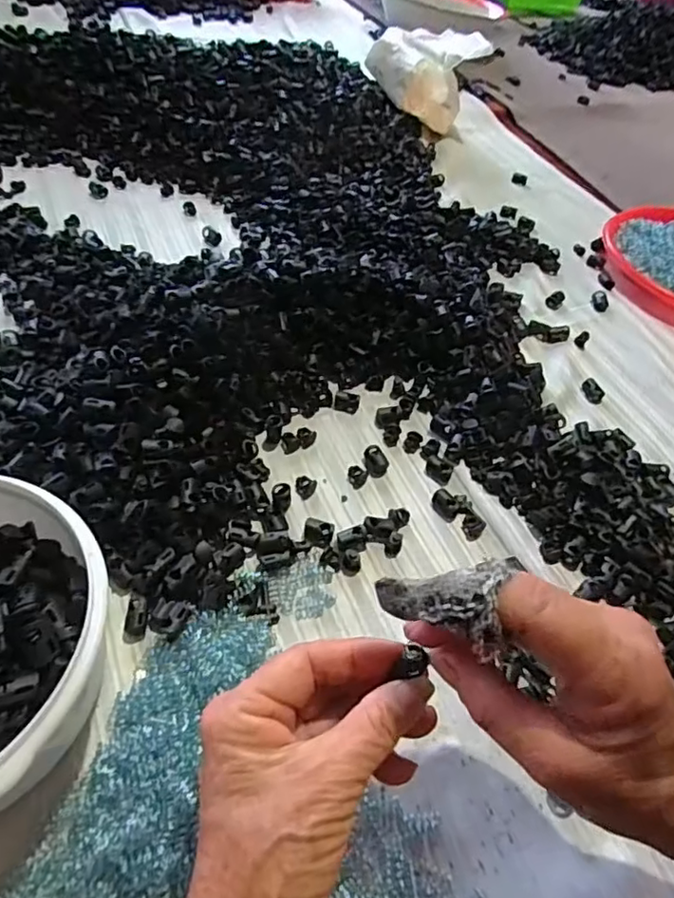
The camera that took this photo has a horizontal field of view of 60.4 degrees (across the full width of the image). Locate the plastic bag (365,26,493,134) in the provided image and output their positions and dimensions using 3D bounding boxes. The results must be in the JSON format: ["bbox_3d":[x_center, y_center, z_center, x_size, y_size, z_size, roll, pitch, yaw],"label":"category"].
[{"bbox_3d":[0.121,-0.527,0.813,0.123,0.092,0.163,-9,52,-13],"label":"plastic bag"}]

